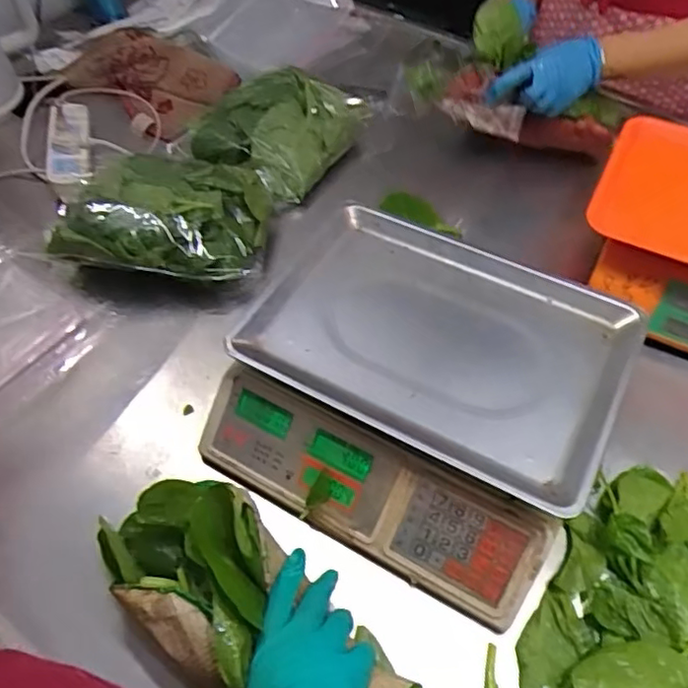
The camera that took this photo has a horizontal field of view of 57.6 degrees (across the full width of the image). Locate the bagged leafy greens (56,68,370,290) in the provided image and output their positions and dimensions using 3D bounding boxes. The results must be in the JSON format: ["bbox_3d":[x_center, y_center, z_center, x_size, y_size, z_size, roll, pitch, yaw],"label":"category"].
[{"bbox_3d":[-0.177,-0.231,0.827,0.241,0.112,0.463,27,58,18],"label":"bagged leafy greens"}]

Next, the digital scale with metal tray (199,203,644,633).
[{"bbox_3d":[0.075,0.041,0.625,0.354,0.114,0.321,25,57,16],"label":"digital scale with metal tray"}]

